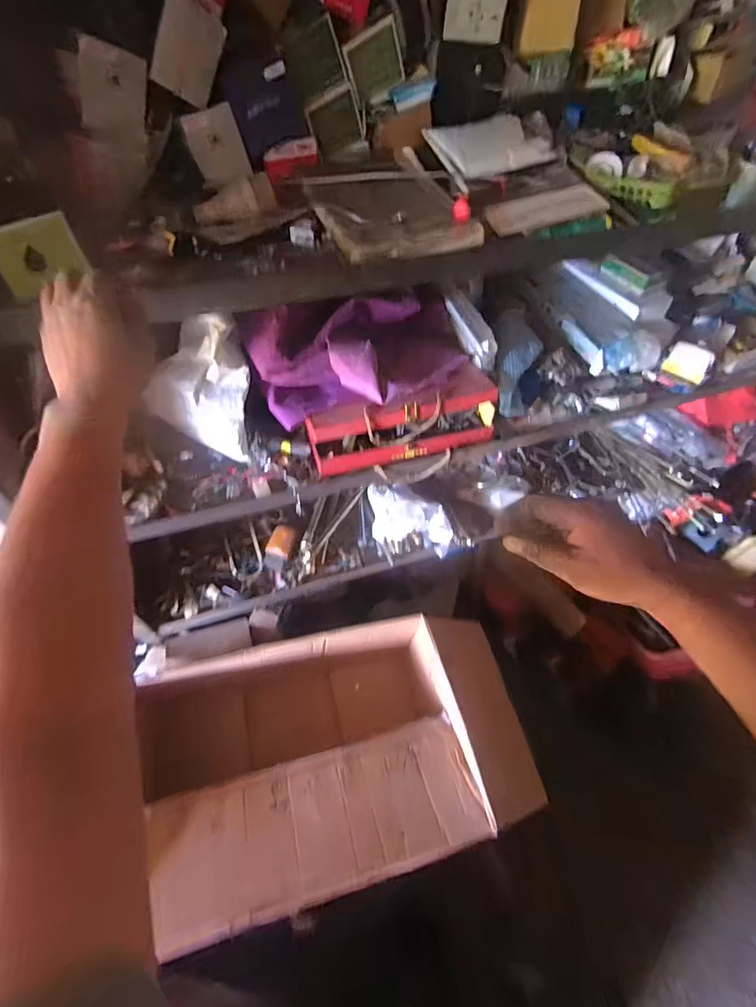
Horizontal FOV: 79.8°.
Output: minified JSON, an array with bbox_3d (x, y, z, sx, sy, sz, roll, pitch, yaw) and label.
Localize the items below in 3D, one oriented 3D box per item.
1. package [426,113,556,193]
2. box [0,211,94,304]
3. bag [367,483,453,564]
[{"bbox_3d":[0.162,-0.544,0.687,0.153,0.017,0.149,-24,64,-11],"label":"package"},{"bbox_3d":[-0.384,-0.281,0.512,0.088,0.068,0.014,-30,59,-20],"label":"box"},{"bbox_3d":[0.081,0.030,1.192,0.192,0.077,0.253,-8,54,-6],"label":"bag"}]

